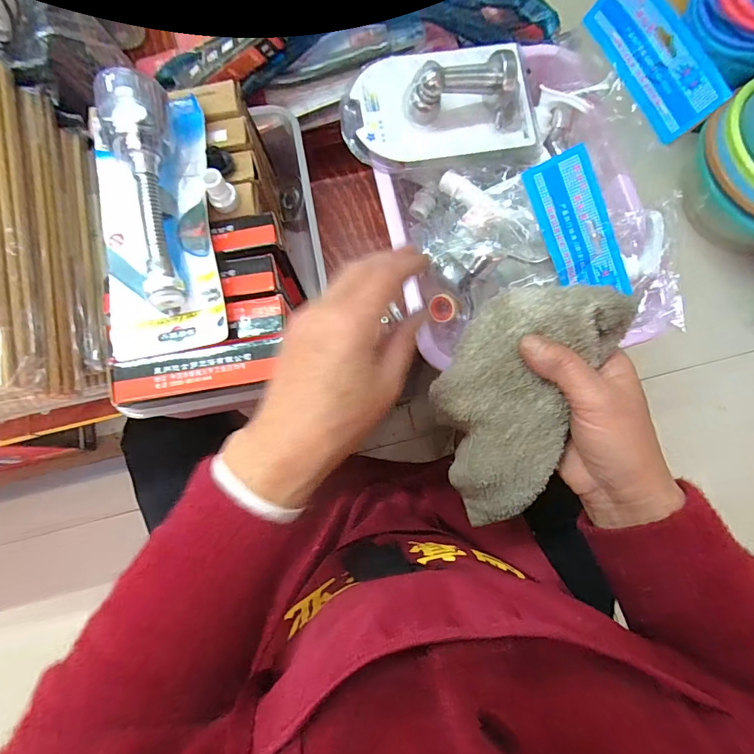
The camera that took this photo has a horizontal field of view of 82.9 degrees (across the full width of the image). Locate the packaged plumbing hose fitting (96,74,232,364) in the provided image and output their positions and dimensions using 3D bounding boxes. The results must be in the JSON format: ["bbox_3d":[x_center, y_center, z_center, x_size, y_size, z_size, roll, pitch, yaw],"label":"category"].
[{"bbox_3d":[-0.171,-0.123,0.316,0.092,0.045,0.211,-9,78,-2],"label":"packaged plumbing hose fitting"}]

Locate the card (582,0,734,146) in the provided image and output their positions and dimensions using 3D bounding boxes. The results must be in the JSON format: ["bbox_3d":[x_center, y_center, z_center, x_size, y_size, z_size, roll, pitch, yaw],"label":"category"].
[{"bbox_3d":[0.222,-0.261,0.345,0.007,0.049,0.136,-18,78,-38],"label":"card"}]

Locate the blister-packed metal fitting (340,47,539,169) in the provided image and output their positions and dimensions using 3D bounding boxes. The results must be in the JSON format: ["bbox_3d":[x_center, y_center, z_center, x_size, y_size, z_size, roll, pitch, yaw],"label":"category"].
[{"bbox_3d":[0.054,-0.250,0.376,0.171,0.050,0.102,-8,78,-1],"label":"blister-packed metal fitting"}]

